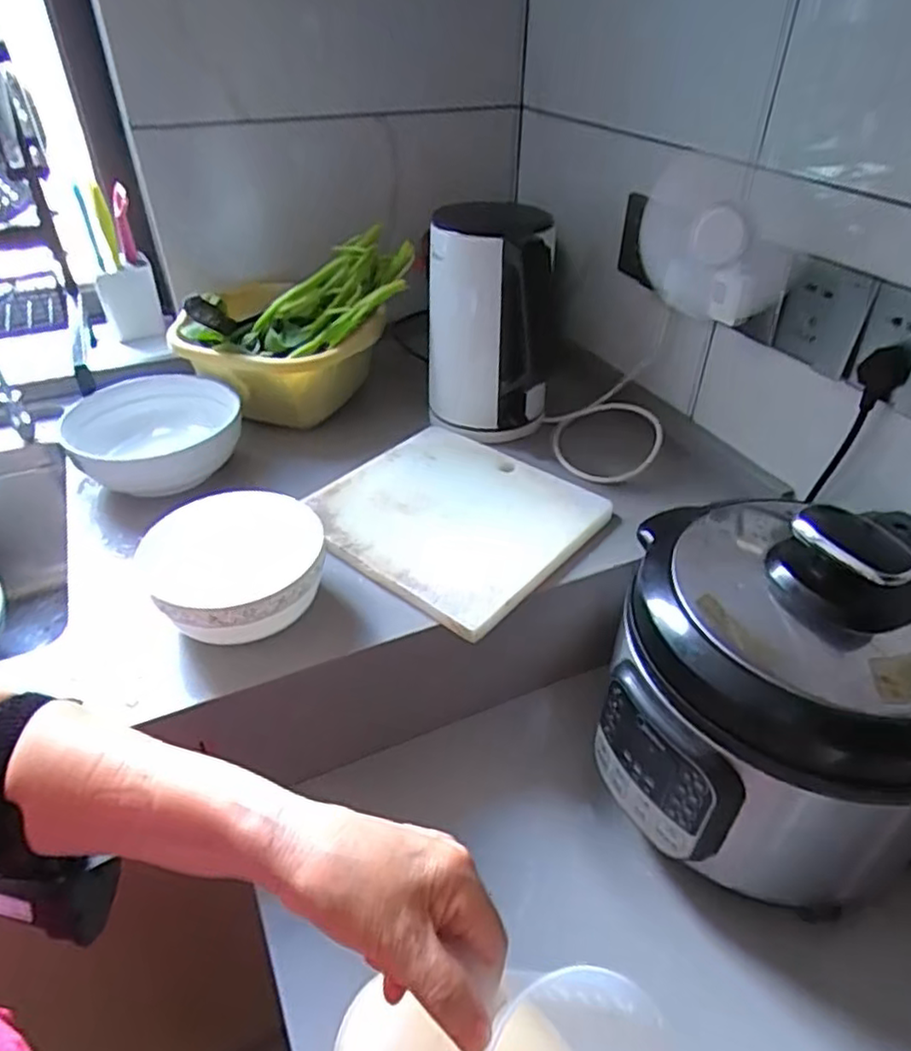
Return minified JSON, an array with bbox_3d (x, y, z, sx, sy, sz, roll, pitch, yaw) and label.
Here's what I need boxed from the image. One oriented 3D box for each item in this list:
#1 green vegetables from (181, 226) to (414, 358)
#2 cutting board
[{"bbox_3d":[-0.181,-0.262,0.794,0.278,0.095,0.109,-22,41,-3],"label":"green vegetables"},{"bbox_3d":[-0.002,-0.020,0.690,0.258,0.015,0.237,28,46,31],"label":"cutting board"}]

